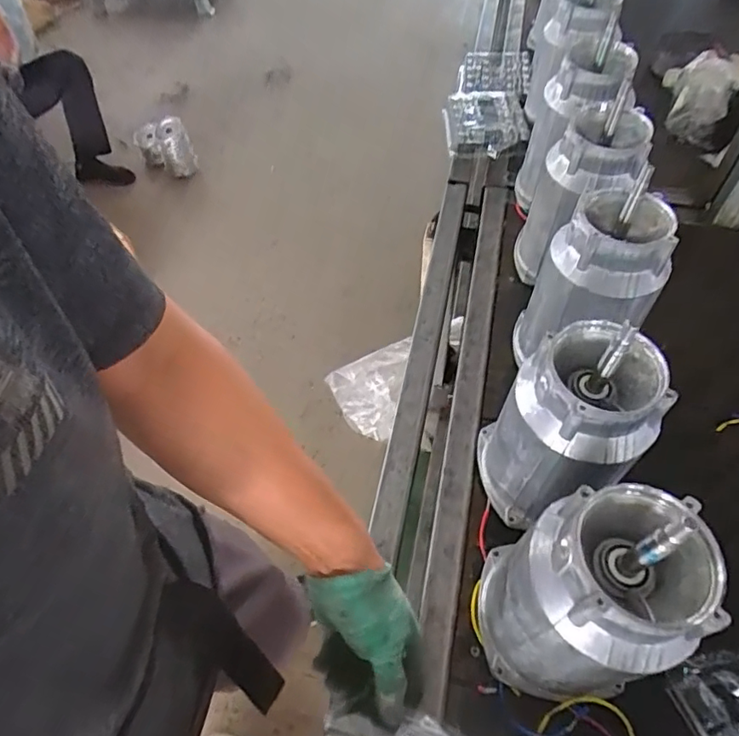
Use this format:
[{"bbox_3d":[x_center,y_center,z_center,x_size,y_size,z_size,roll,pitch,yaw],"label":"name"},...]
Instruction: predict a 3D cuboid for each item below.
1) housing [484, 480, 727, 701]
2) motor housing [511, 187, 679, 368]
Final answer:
[{"bbox_3d":[0.158,0.177,0.409,0.119,0.231,0.119,6,55,8],"label":"housing"},{"bbox_3d":[0.238,-0.082,0.591,0.112,0.224,0.124,-7,55,-1],"label":"motor housing"}]

